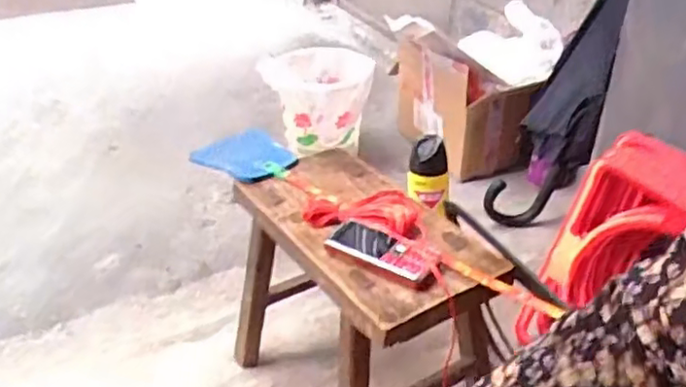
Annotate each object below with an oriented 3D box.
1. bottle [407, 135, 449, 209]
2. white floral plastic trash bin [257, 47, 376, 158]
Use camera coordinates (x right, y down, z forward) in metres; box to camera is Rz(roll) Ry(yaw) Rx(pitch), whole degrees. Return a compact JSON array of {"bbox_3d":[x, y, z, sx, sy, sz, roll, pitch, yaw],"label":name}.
[{"bbox_3d":[0.138,-0.031,1.042,0.066,0.102,0.056,5,32,10],"label":"bottle"},{"bbox_3d":[-0.056,-0.197,1.475,0.244,0.220,0.239,0,32,1],"label":"white floral plastic trash bin"}]

